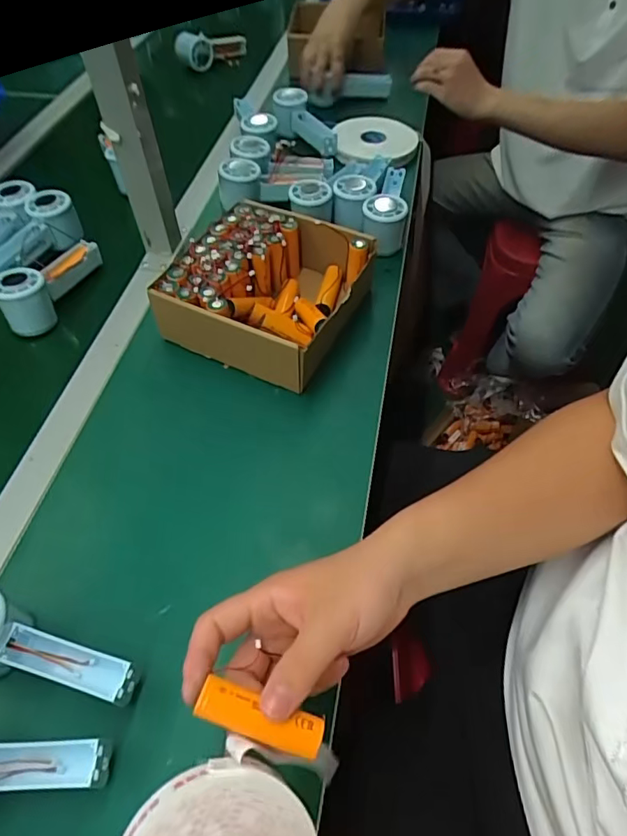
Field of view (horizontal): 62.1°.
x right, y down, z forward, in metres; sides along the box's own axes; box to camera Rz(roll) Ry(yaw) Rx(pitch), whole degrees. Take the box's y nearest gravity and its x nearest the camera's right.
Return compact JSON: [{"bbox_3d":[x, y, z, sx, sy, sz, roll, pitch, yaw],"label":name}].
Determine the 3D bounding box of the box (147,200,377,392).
[{"bbox_3d":[-0.052,-0.139,0.596,0.188,0.091,0.209,19,56,14],"label":"box"}]

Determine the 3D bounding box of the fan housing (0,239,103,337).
[{"bbox_3d":[-0.313,-0.167,0.622,0.050,0.054,0.146,20,56,15],"label":"fan housing"}]

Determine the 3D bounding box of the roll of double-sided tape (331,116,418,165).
[{"bbox_3d":[0.103,-0.457,0.851,0.130,0.029,0.156,8,54,6],"label":"roll of double-sided tape"}]

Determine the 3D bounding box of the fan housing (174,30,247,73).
[{"bbox_3d":[-0.196,-0.724,1.010,0.139,0.061,0.062,-31,59,-20],"label":"fan housing"}]

